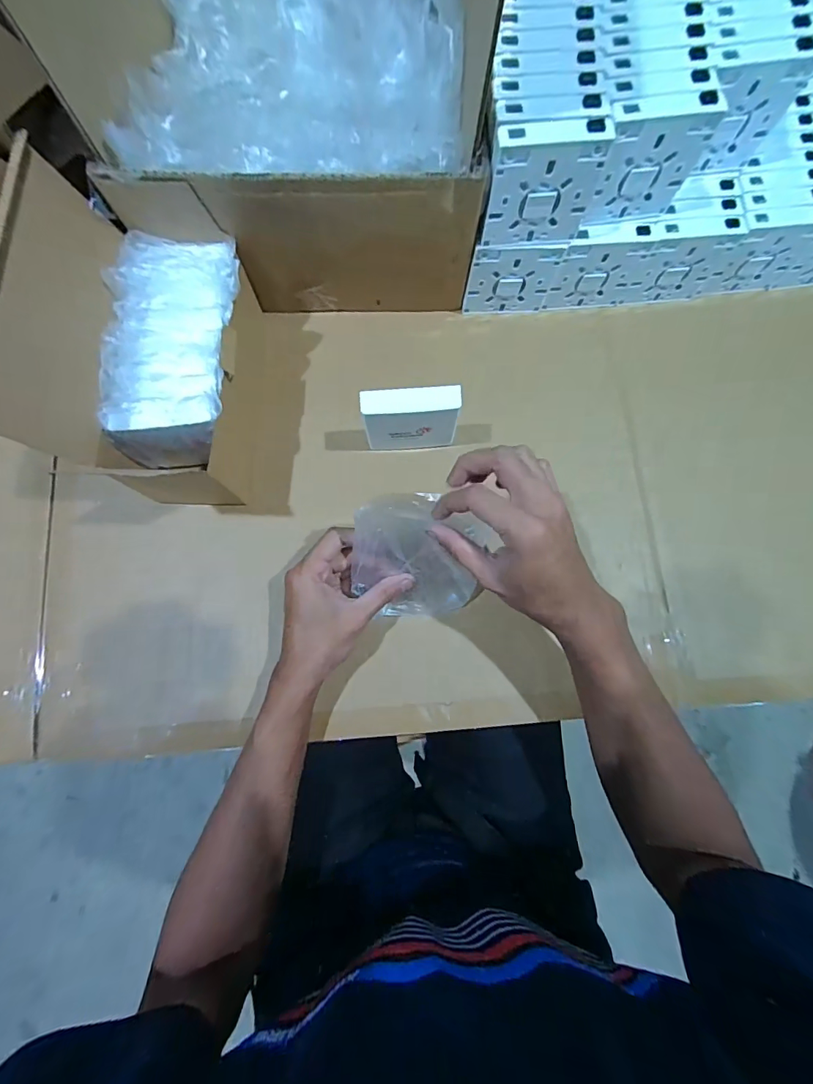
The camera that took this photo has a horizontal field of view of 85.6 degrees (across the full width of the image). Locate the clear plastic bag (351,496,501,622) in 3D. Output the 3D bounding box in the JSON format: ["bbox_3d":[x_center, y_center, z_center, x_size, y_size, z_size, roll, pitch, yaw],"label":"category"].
[{"bbox_3d":[0.011,0.024,0.381,0.113,0.128,0.019,5,39,-14],"label":"clear plastic bag"}]

